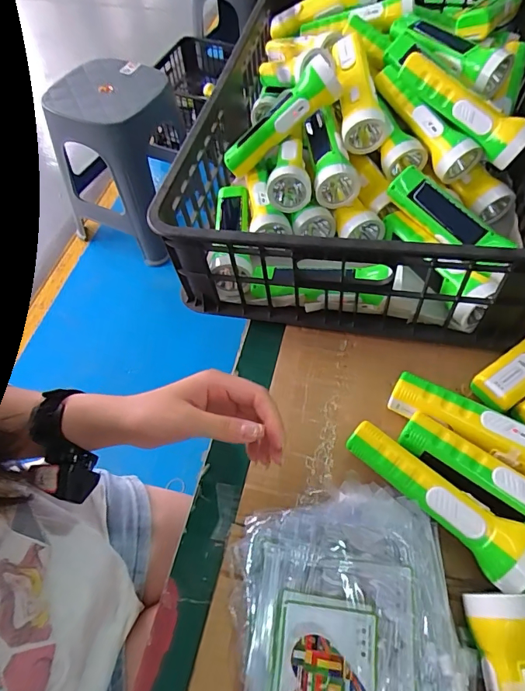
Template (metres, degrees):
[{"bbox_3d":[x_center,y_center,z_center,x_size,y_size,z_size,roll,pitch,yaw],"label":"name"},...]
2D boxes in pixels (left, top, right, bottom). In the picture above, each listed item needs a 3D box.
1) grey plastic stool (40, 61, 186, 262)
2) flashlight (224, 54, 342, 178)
[{"bbox_3d":[-0.460,-0.622,1.470,0.386,0.454,0.361,24,63,15],"label":"grey plastic stool"},{"bbox_3d":[0.023,-0.284,0.554,0.169,0.051,0.044,-35,54,25],"label":"flashlight"}]

